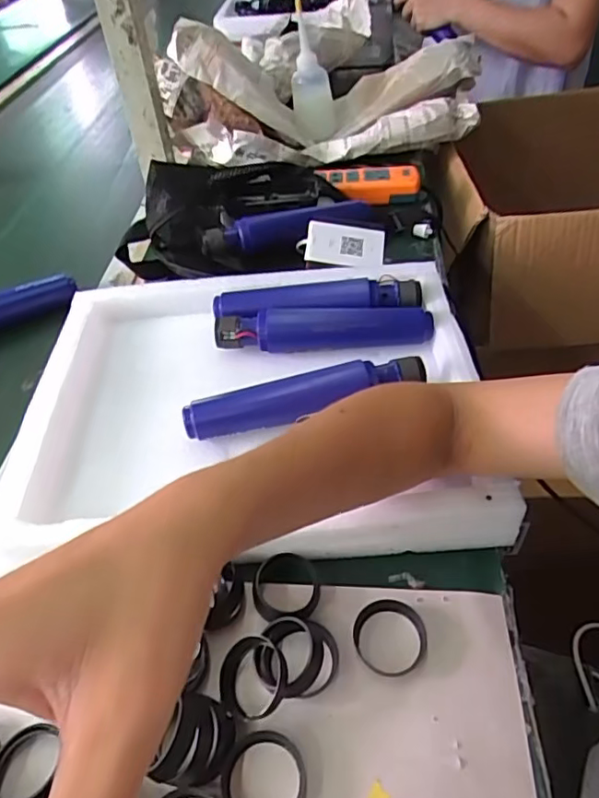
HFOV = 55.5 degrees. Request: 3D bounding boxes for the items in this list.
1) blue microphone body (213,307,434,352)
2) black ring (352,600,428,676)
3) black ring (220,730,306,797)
[{"bbox_3d":[0.020,-0.063,0.503,0.188,0.027,0.030,-1,45,4],"label":"blue microphone body"},{"bbox_3d":[0.055,0.145,0.348,0.043,0.011,0.043,-3,45,3],"label":"black ring"},{"bbox_3d":[-0.019,0.200,0.301,0.044,0.011,0.044,-3,45,3],"label":"black ring"}]

